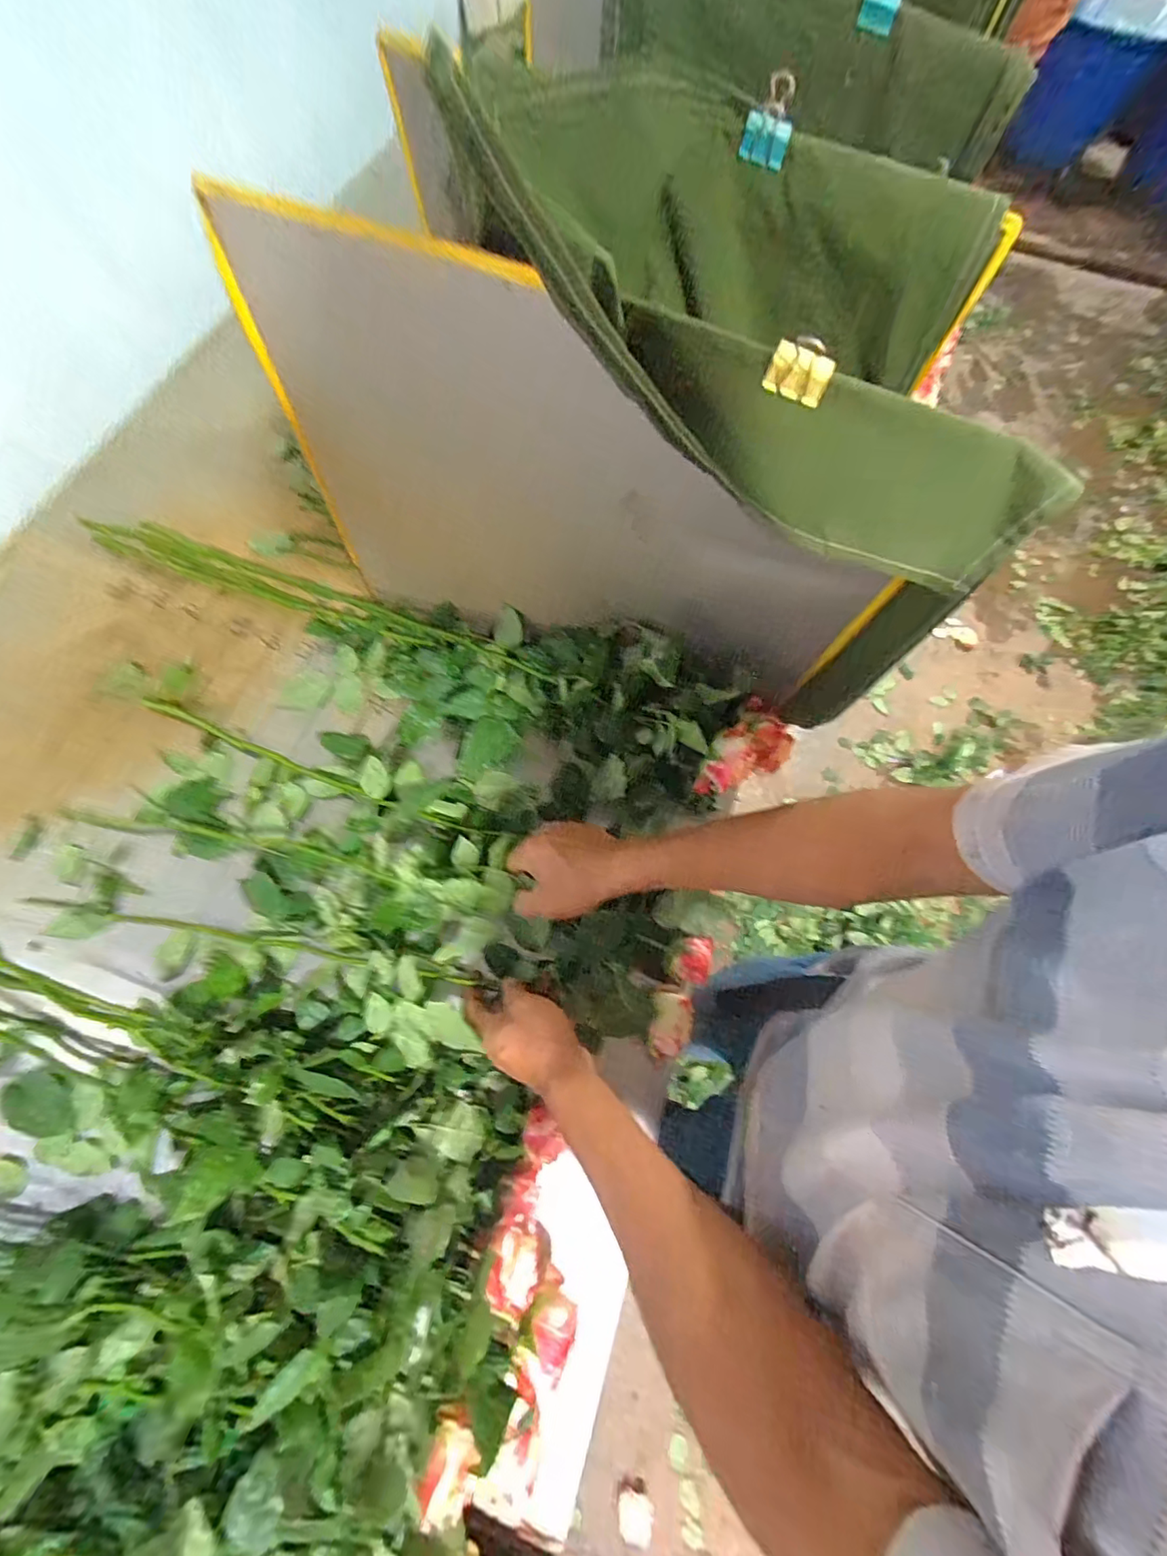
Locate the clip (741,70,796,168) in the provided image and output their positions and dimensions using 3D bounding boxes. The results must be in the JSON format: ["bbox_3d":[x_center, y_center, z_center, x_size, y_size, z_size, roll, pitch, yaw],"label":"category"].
[{"bbox_3d":[0.134,-0.473,0.388,0.033,0.046,0.025,13,68,0],"label":"clip"}]

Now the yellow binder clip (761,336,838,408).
[{"bbox_3d":[0.120,-0.225,0.297,0.034,0.033,0.010,17,68,1],"label":"yellow binder clip"}]

